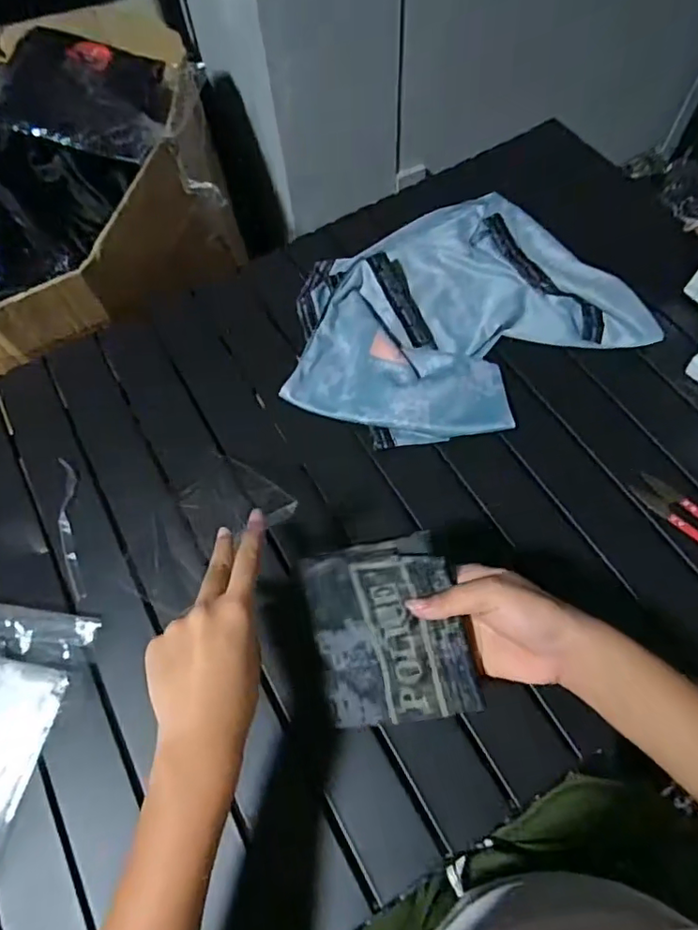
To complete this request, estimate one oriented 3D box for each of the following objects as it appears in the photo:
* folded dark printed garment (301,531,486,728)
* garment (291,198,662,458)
[{"bbox_3d":[0.025,0.116,0.379,0.107,0.016,0.122,-14,93,21],"label":"folded dark printed garment"},{"bbox_3d":[0.094,-0.151,0.568,0.326,0.033,0.260,-31,67,-10],"label":"garment"}]

